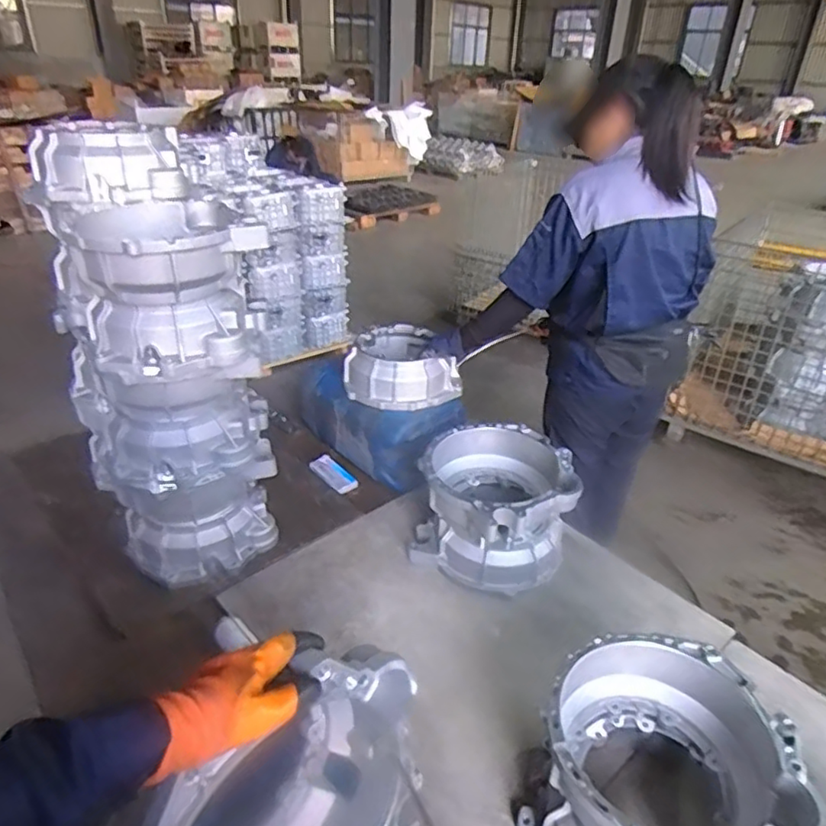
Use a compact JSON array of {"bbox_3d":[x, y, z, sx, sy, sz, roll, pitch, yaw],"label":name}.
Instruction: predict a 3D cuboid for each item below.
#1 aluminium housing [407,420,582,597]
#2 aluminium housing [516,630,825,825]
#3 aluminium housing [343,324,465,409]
[{"bbox_3d":[0.201,0.225,1.424,0.338,0.267,0.318,2,31,-1],"label":"aluminium housing"},{"bbox_3d":[0.343,0.540,0.856,0.311,0.238,0.350,9,31,11],"label":"aluminium housing"},{"bbox_3d":[-0.027,-0.131,1.695,0.309,0.131,0.278,1,31,-3],"label":"aluminium housing"}]

